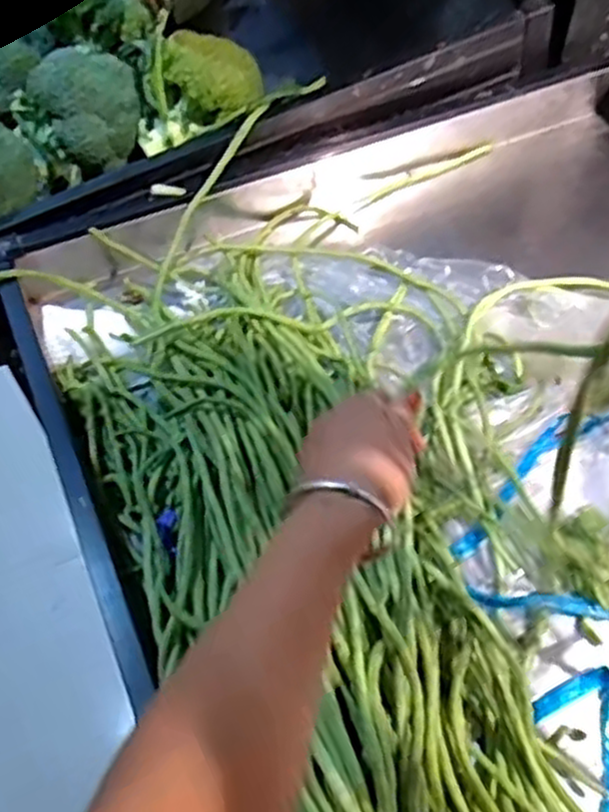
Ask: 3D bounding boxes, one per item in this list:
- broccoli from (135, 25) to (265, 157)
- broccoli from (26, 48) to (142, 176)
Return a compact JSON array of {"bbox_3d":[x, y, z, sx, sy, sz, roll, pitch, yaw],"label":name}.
[{"bbox_3d":[-0.115,-0.339,0.835,0.139,0.080,0.090,-8,54,-2],"label":"broccoli"},{"bbox_3d":[-0.229,-0.322,0.843,0.107,0.091,0.086,-19,56,-10],"label":"broccoli"}]

